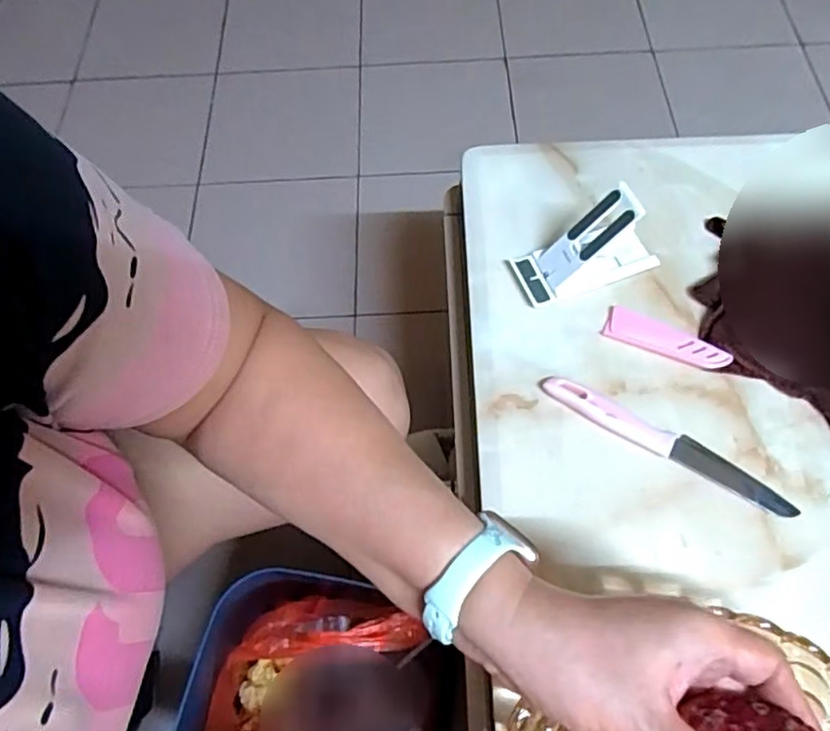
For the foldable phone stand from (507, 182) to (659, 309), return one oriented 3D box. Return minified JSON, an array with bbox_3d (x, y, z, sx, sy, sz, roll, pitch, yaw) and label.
[{"bbox_3d":[0.144,-0.100,0.505,0.114,0.073,0.048,-13,65,-5],"label":"foldable phone stand"}]

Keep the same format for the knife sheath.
[{"bbox_3d":[0.201,-0.020,0.501,0.097,0.005,0.025,23,80,16],"label":"knife sheath"}]

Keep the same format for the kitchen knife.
[{"bbox_3d":[0.186,0.057,0.465,0.193,0.009,0.027,27,69,13],"label":"kitchen knife"}]

